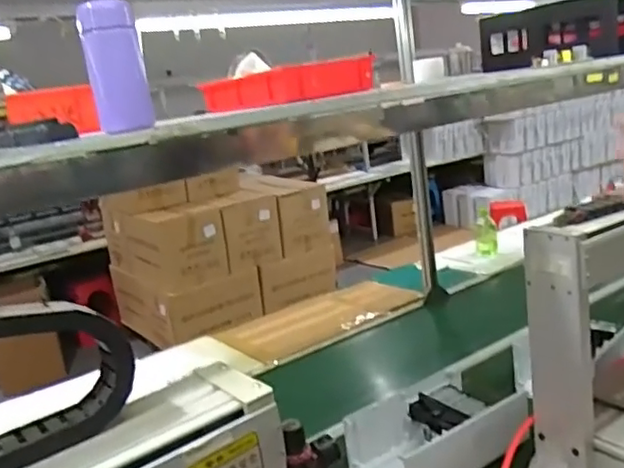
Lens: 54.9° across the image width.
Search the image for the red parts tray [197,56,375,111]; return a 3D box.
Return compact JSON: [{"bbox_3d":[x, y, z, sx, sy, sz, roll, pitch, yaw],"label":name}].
[{"bbox_3d":[-0.066,-0.376,1.511,0.271,0.076,0.373,-18,17,-35],"label":"red parts tray"}]

